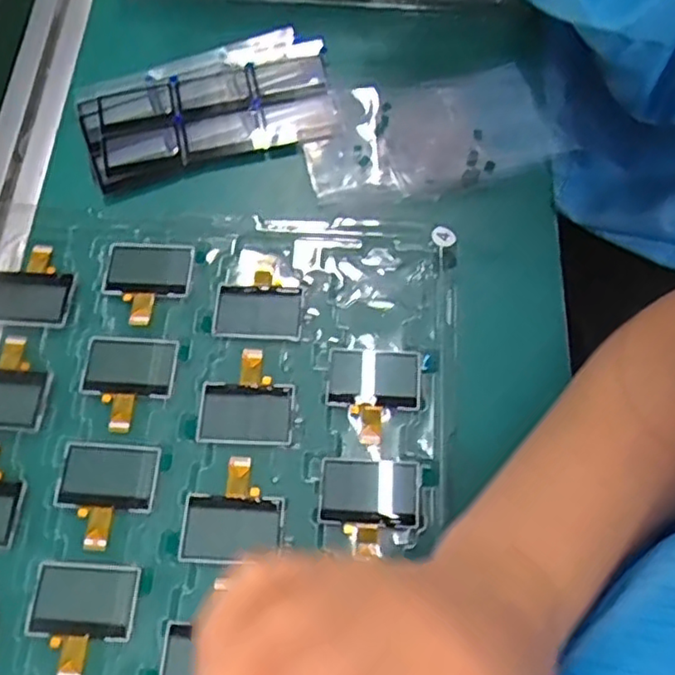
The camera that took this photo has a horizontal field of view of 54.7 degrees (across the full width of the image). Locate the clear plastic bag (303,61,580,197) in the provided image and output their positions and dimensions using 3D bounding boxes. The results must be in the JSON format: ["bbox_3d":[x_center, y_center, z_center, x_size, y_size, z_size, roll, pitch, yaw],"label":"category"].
[{"bbox_3d":[0.056,-0.121,0.388,0.148,0.017,0.081,-12,68,-4],"label":"clear plastic bag"}]

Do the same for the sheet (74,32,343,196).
[{"bbox_3d":[-0.080,-0.142,0.398,0.150,0.007,0.083,-15,68,-5],"label":"sheet"}]

